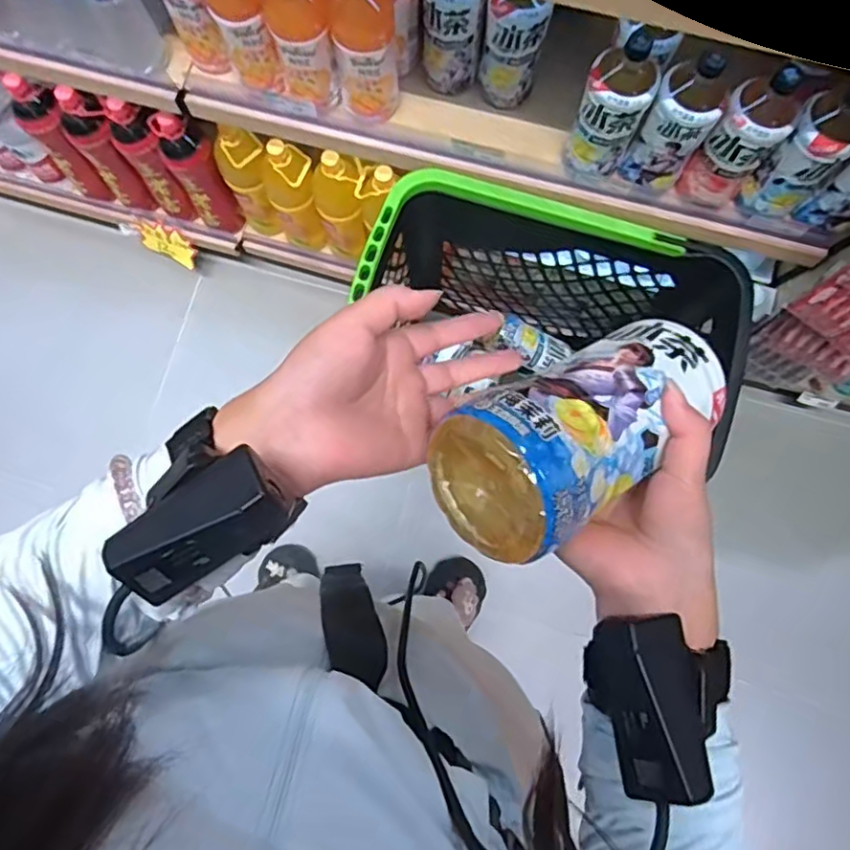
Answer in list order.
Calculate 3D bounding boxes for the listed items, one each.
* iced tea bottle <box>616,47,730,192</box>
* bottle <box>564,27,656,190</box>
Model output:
[{"bbox_3d":[0.323,-0.382,0.794,0.077,0.196,0.067,31,81,5],"label":"iced tea bottle"},{"bbox_3d":[0.242,-0.406,0.797,0.083,0.204,0.074,13,80,2],"label":"bottle"}]

